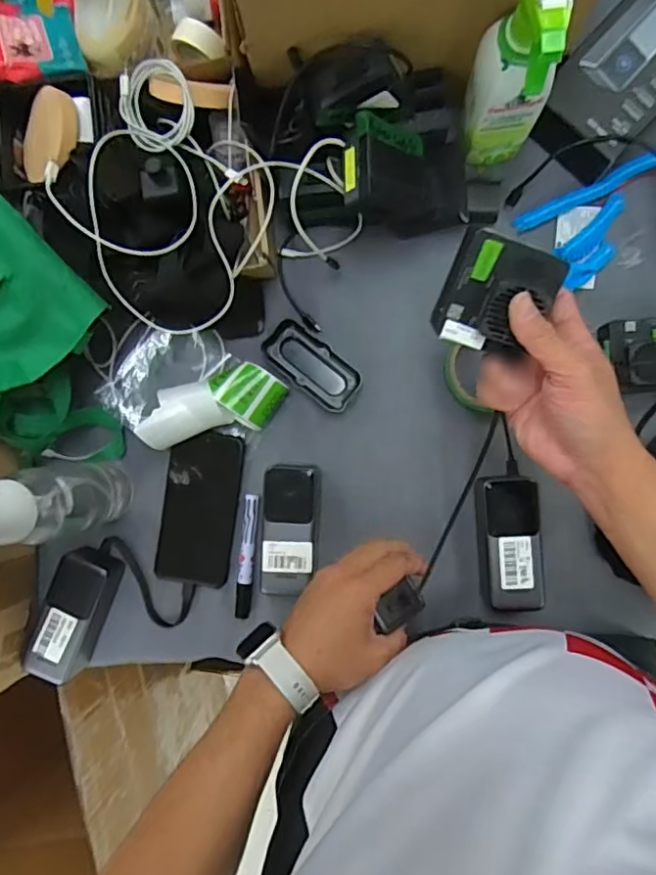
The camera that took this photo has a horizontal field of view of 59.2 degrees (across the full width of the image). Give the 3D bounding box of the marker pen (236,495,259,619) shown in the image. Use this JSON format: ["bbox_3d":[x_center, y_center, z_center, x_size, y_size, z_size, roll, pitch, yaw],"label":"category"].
[{"bbox_3d":[-0.087,0.128,0.616,0.015,0.012,0.130,5,89,5],"label":"marker pen"}]

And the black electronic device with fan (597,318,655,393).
[{"bbox_3d":[0.317,-0.081,0.574,0.080,0.041,0.073,-1,89,5],"label":"black electronic device with fan"}]

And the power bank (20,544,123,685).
[{"bbox_3d":[-0.266,0.184,0.610,0.056,0.049,0.139,20,91,5],"label":"power bank"}]

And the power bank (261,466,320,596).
[{"bbox_3d":[-0.036,0.093,0.595,0.054,0.051,0.130,2,89,5],"label":"power bank"}]

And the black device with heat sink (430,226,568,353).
[{"bbox_3d":[0.116,-0.098,0.400,0.070,0.028,0.075,20,114,1],"label":"black device with heat sink"}]

